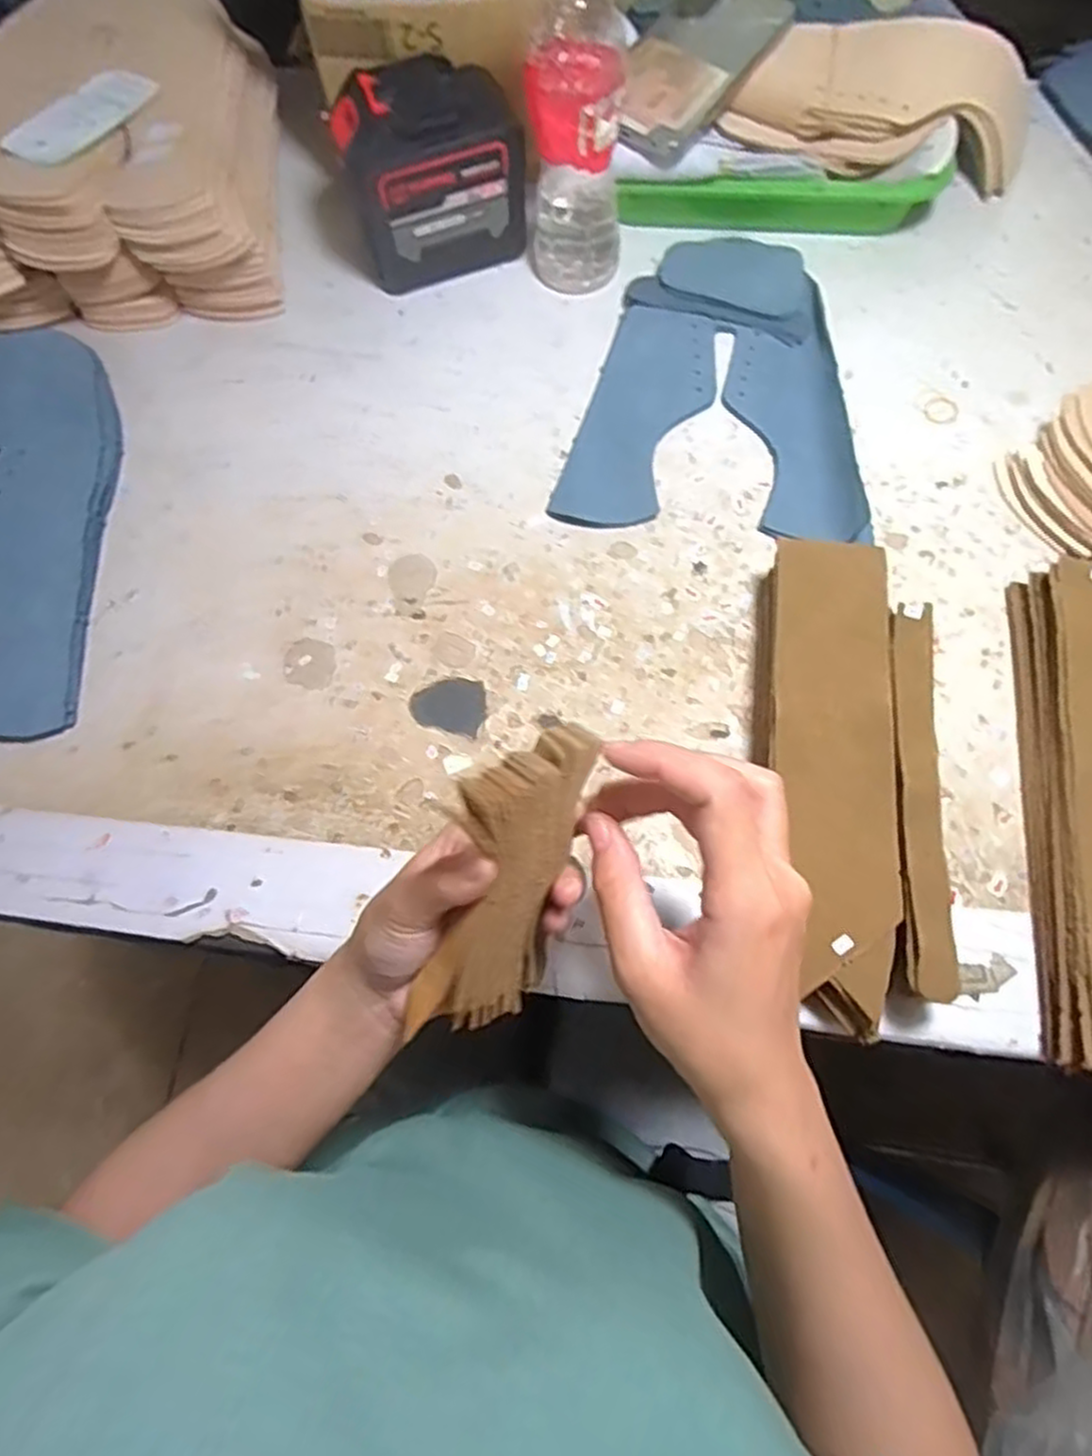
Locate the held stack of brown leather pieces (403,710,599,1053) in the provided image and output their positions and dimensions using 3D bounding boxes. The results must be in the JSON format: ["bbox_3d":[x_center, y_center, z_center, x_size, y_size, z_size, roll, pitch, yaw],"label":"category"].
[{"bbox_3d":[-0.017,0.063,0.280,0.050,0.140,0.016,-10,37,-33],"label":"held stack of brown leather pieces"}]

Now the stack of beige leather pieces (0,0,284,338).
[{"bbox_3d":[-0.309,-0.409,0.534,0.216,0.096,0.231,-4,69,0],"label":"stack of beige leather pieces"}]

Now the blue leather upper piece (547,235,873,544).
[{"bbox_3d":[0.112,-0.227,0.486,0.179,0.018,0.228,7,70,5],"label":"blue leather upper piece"}]

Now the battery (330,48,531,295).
[{"bbox_3d":[-0.078,-0.378,0.512,0.114,0.107,0.073,-20,70,-6],"label":"battery"}]

